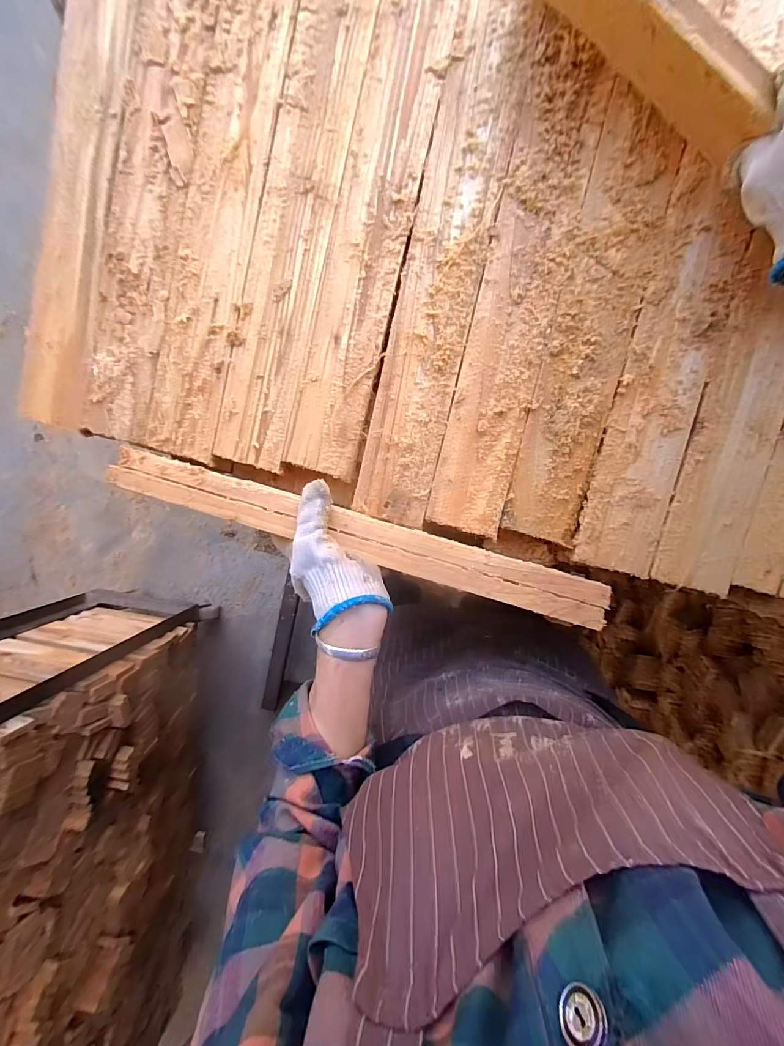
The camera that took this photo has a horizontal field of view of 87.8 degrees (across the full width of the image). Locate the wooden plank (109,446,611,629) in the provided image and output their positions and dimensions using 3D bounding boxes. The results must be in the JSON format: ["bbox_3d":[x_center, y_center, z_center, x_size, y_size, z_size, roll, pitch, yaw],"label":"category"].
[{"bbox_3d":[-0.038,0.011,0.390,0.479,0.020,0.043,16,96,5],"label":"wooden plank"}]

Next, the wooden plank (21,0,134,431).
[{"bbox_3d":[-0.303,-0.355,0.396,0.081,0.013,0.510,12,96,3],"label":"wooden plank"}]

